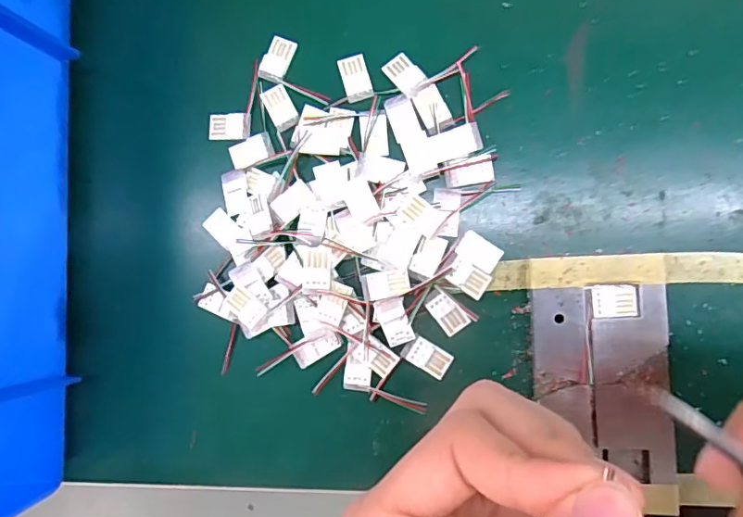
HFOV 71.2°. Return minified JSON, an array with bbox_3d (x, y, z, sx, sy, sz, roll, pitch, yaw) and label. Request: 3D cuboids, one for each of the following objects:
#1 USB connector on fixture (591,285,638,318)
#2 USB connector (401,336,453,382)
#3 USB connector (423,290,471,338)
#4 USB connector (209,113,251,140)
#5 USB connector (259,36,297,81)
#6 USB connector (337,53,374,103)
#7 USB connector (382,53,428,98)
[{"bbox_3d":[0.094,0.016,0.199,0.016,0.004,0.012,-2,89,8],"label":"USB connector on fixture"},{"bbox_3d":[0.023,0.041,0.216,0.020,0.004,0.012,31,94,8],"label":"USB connector"},{"bbox_3d":[0.031,0.022,0.216,0.011,0.004,0.019,-37,84,6],"label":"USB connector"},{"bbox_3d":[-0.065,-0.060,0.236,0.020,0.005,0.013,2,89,8],"label":"USB connector"},{"bbox_3d":[-0.042,-0.089,0.231,0.012,0.004,0.019,22,92,8],"label":"USB connector"},{"bbox_3d":[-0.007,-0.079,0.225,0.012,0.004,0.021,-16,87,8],"label":"USB connector"},{"bbox_3d":[0.014,-0.079,0.221,0.012,0.004,0.018,-42,84,6],"label":"USB connector"}]

